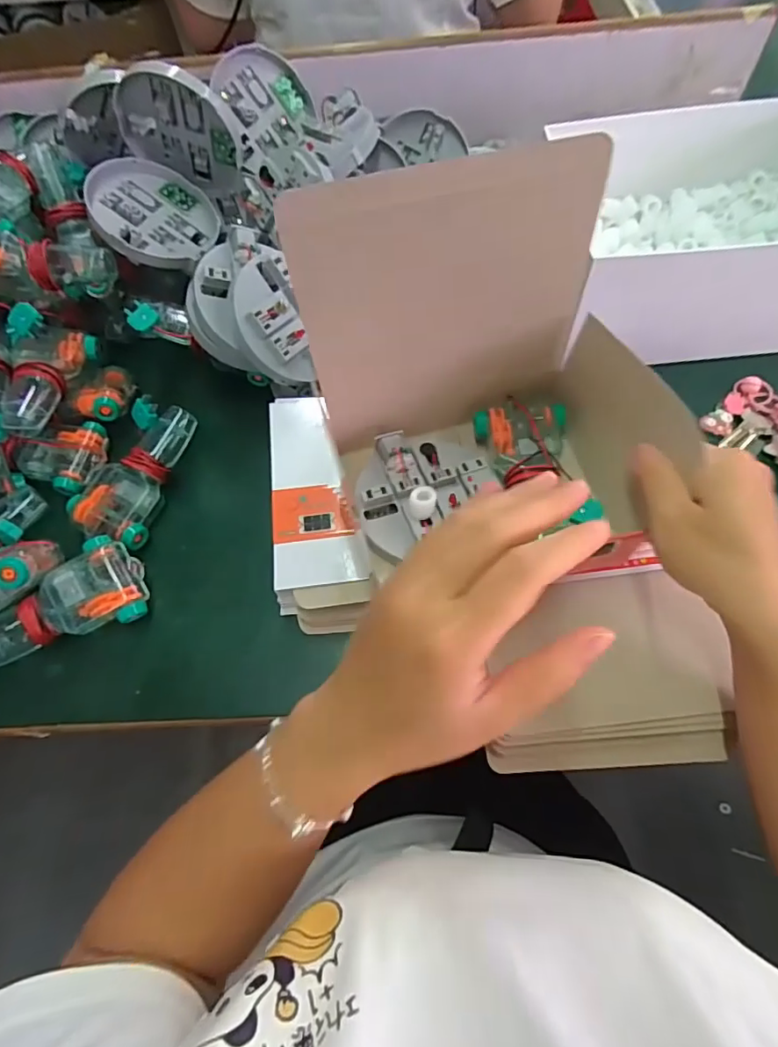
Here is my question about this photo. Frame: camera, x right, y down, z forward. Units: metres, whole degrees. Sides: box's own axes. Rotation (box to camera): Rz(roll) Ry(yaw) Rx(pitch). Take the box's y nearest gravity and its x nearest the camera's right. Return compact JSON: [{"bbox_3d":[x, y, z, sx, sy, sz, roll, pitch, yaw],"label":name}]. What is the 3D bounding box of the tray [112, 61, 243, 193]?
[{"bbox_3d":[-0.182,-0.344,0.461,0.103,0.089,0.017,7,65,7],"label":"tray"}]

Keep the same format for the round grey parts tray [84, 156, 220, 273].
[{"bbox_3d":[-0.209,-0.276,0.465,0.103,0.016,0.110,2,72,-30],"label":"round grey parts tray"}]

